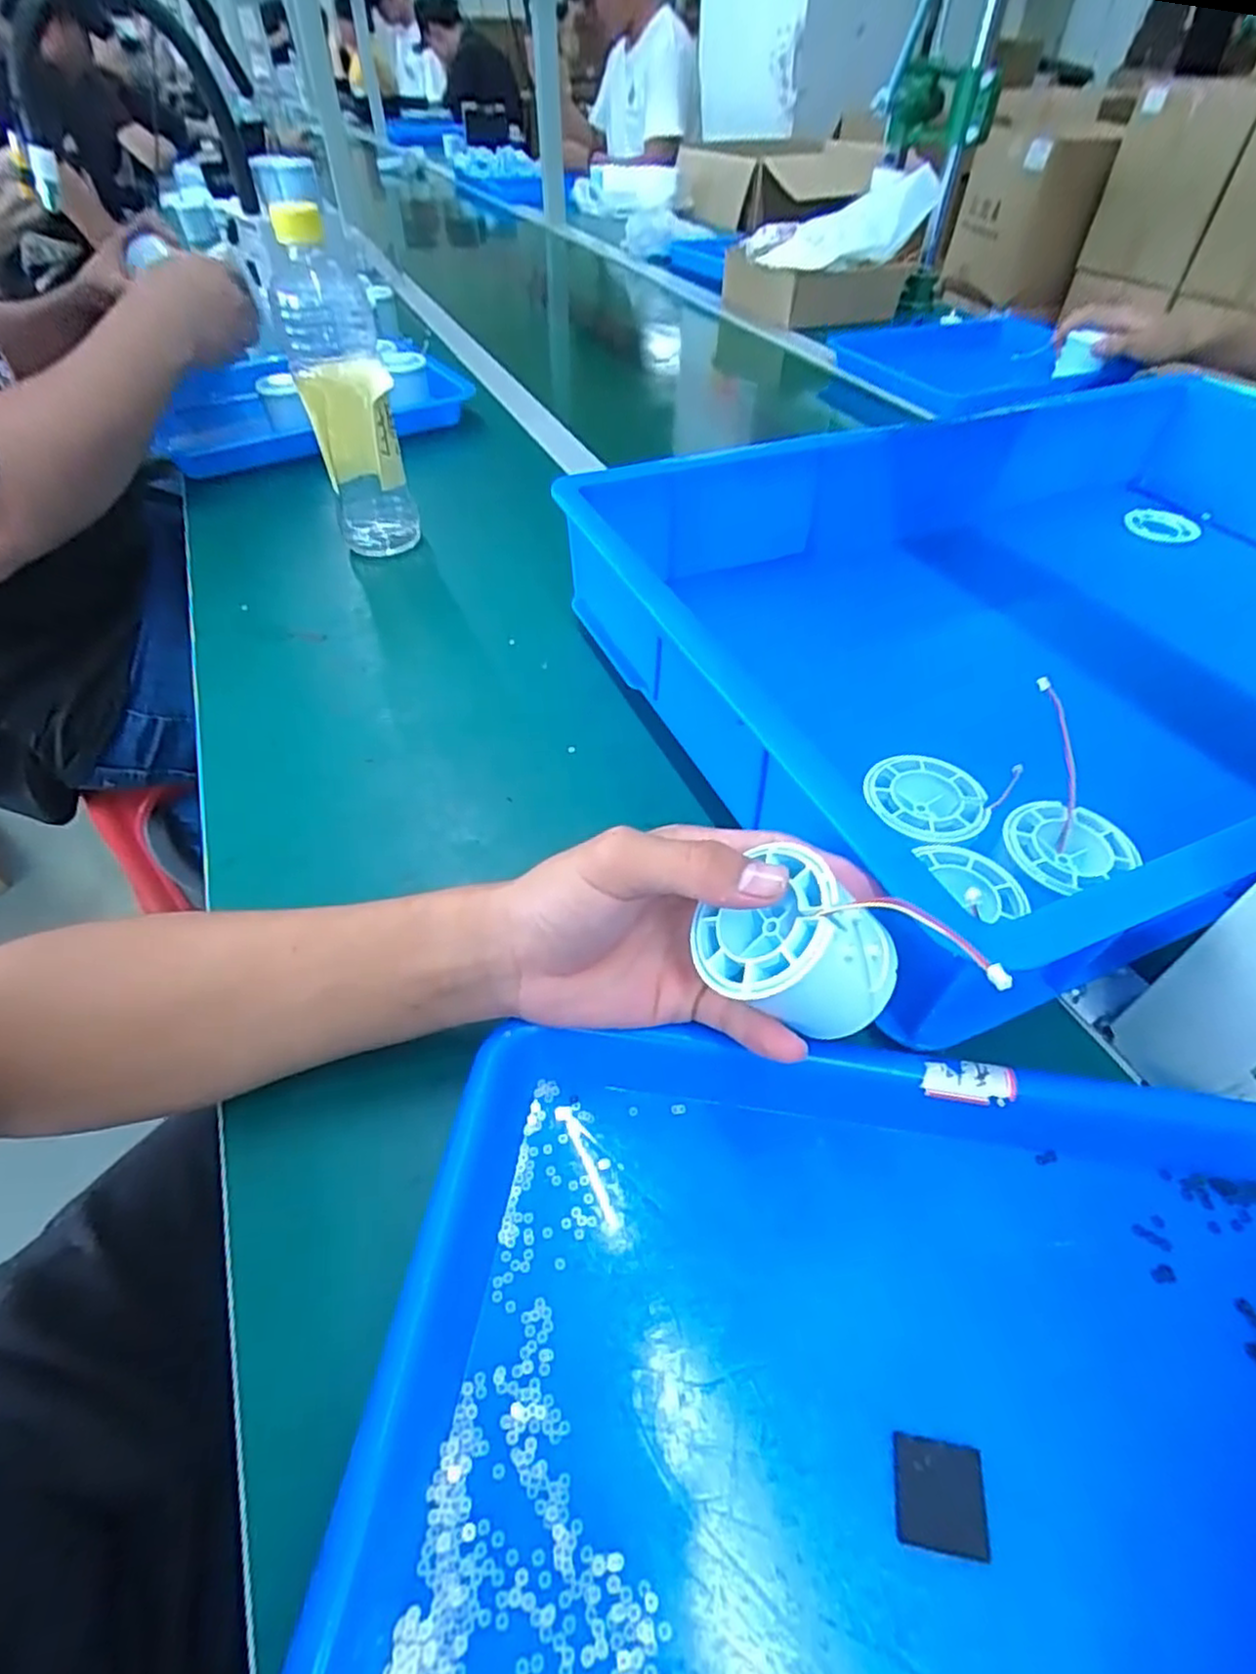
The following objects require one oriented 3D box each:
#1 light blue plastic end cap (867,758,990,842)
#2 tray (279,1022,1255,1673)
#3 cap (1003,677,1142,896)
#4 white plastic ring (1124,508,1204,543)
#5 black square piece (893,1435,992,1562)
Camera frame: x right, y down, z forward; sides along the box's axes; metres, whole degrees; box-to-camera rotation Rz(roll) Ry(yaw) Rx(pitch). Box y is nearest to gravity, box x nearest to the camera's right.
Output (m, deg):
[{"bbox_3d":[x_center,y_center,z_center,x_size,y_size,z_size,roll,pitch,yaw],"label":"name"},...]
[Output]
[{"bbox_3d":[0.137,-0.018,0.329,0.052,0.010,0.050,0,48,0],"label":"light blue plastic end cap"},{"bbox_3d":[0.086,0.187,0.205,0.328,0.028,0.246,5,49,6],"label":"tray"},{"bbox_3d":[0.201,-0.020,0.316,0.053,0.037,0.094,16,50,14],"label":"cap"},{"bbox_3d":[0.451,-0.263,0.605,0.055,0.012,0.055,31,56,25],"label":"white plastic ring"},{"bbox_3d":[0.092,0.194,0.210,0.025,0.004,0.025,7,49,7],"label":"black square piece"}]

